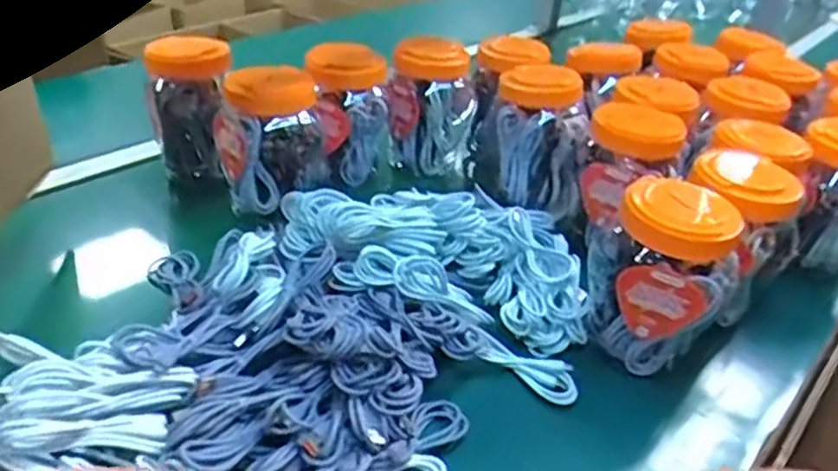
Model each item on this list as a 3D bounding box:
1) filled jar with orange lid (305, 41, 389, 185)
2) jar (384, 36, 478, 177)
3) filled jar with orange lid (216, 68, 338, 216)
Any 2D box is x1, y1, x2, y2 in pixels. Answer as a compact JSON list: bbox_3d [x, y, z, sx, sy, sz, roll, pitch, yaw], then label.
[{"bbox_3d":[-0.083,-0.135,0.804,0.099,0.161,0.081,3,32,-4],"label":"filled jar with orange lid"},{"bbox_3d":[0.015,-0.161,0.861,0.102,0.167,0.087,9,32,4],"label":"jar"},{"bbox_3d":[-0.154,-0.107,0.757,0.134,0.141,0.091,-2,33,-13],"label":"filled jar with orange lid"}]

